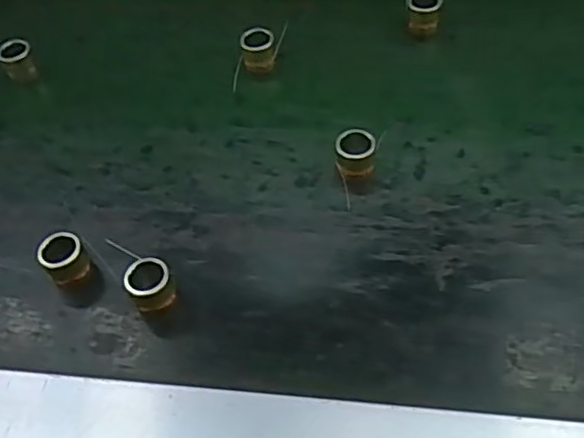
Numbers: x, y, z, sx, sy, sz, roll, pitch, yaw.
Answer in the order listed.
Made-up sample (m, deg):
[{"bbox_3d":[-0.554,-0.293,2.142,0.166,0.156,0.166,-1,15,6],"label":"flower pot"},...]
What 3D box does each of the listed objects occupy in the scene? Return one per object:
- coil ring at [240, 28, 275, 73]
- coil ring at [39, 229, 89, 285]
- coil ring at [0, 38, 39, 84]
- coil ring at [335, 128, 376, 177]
[{"bbox_3d":[-0.020,-0.102,0.374,0.018,0.017,0.017,-2,52,3],"label":"coil ring"},{"bbox_3d":[-0.106,0.019,0.294,0.019,0.020,0.019,-2,52,3],"label":"coil ring"},{"bbox_3d":[-0.170,-0.099,0.388,0.020,0.023,0.017,-31,56,-18],"label":"coil ring"},{"bbox_3d":[0.033,-0.033,0.320,0.019,0.020,0.015,5,53,9],"label":"coil ring"}]

